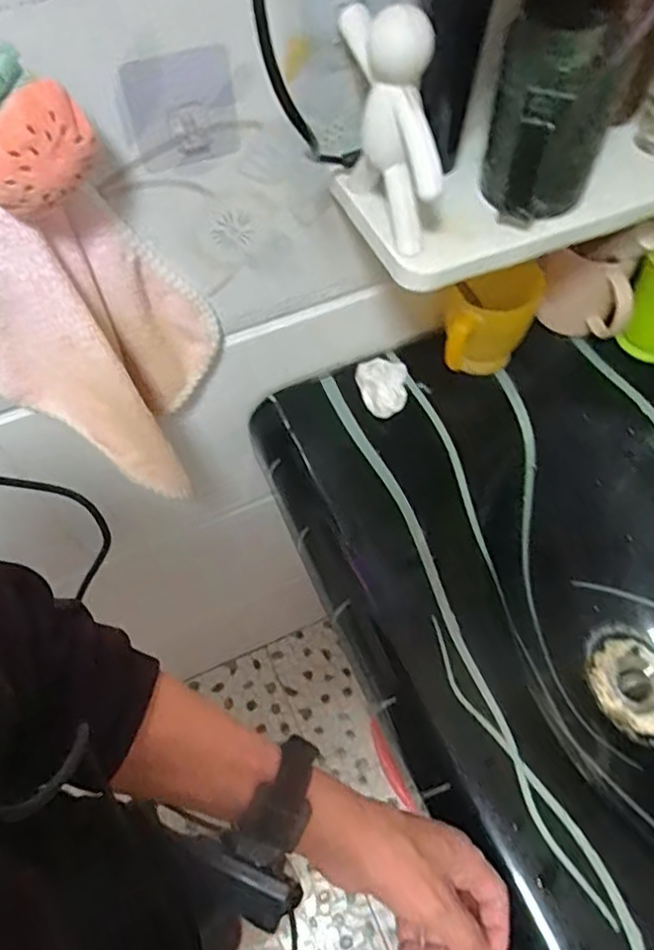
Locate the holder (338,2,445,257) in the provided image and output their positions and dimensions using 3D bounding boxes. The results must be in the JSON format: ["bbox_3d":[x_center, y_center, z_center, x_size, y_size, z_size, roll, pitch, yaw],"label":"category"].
[{"bbox_3d":[0.048,-0.203,0.387,0.042,0.136,0.048,-24,38,-12],"label":"holder"}]

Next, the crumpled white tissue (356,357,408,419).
[{"bbox_3d":[0.055,-0.092,0.645,0.049,0.024,0.067,1,60,3],"label":"crumpled white tissue"}]

